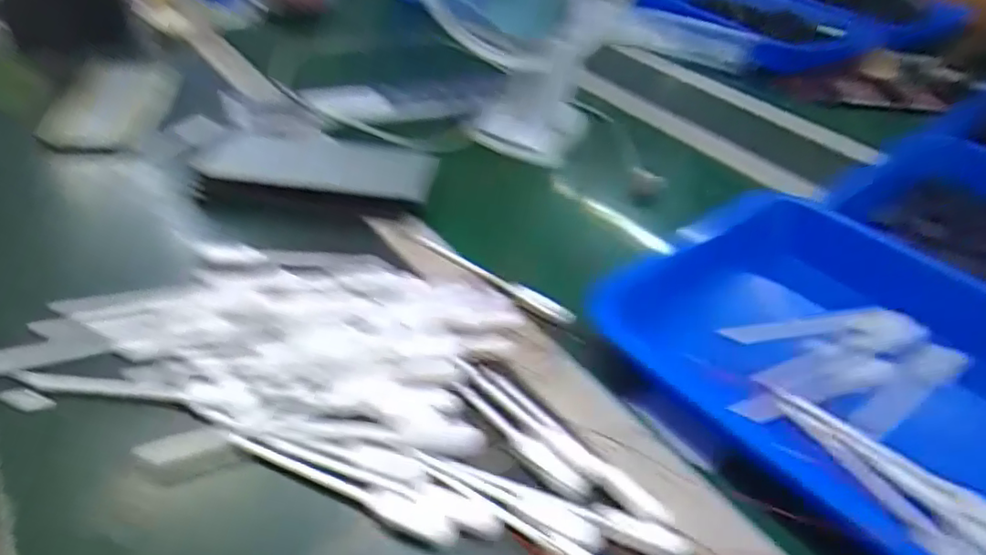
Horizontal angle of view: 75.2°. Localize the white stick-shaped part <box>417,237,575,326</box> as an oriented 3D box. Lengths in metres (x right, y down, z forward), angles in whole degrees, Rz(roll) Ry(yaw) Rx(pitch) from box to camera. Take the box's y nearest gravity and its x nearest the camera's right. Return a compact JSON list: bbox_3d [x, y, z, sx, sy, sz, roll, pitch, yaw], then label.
[{"bbox_3d":[-0.004,-0.002,0.520,0.159,0.013,0.019,29,45,24],"label":"white stick-shaped part"}]

